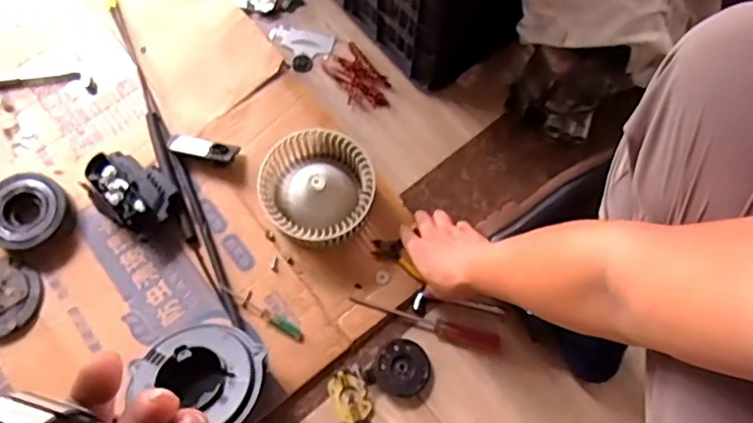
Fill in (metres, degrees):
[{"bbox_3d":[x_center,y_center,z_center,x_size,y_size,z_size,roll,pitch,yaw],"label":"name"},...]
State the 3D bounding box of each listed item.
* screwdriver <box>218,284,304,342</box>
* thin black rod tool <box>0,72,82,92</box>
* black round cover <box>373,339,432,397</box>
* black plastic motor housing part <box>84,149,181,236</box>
[{"bbox_3d":[-0.145,0.126,0.740,0.124,0.012,0.016,29,74,10],"label":"screwdriver"},{"bbox_3d":[-0.495,-0.189,0.863,0.123,0.006,0.017,-8,71,-2],"label":"thin black rod tool"},{"bbox_3d":[0.034,0.196,0.743,0.068,0.015,0.067,0,71,0],"label":"black round cover"},{"bbox_3d":[-0.314,-0.023,0.771,0.113,0.062,0.081,34,74,9],"label":"black plastic motor housing part"}]

